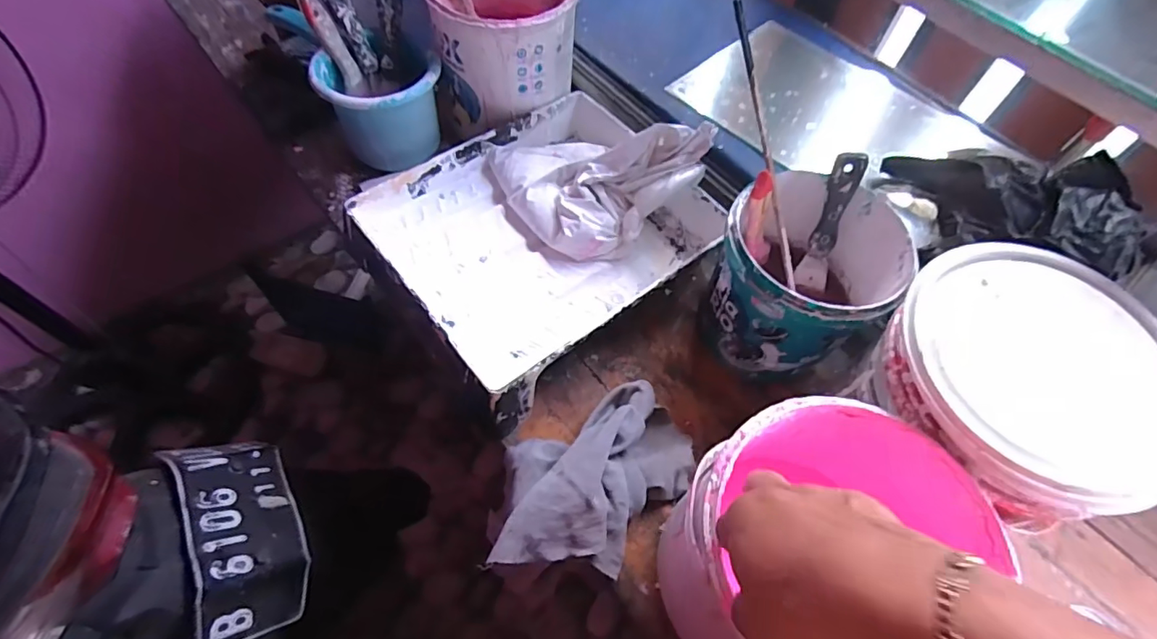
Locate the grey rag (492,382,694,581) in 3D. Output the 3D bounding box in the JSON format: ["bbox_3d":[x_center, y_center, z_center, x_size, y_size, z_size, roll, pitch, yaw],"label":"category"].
[{"bbox_3d":[0.012,0.148,0.480,0.198,0.060,0.142,-22,63,-16],"label":"grey rag"}]

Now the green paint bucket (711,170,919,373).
[{"bbox_3d":[0.215,-0.038,0.542,0.154,0.160,0.156,2,60,-3],"label":"green paint bucket"}]

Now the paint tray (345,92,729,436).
[{"bbox_3d":[-0.046,-0.100,0.621,0.344,0.065,0.290,-38,69,-22],"label":"paint tray"}]

